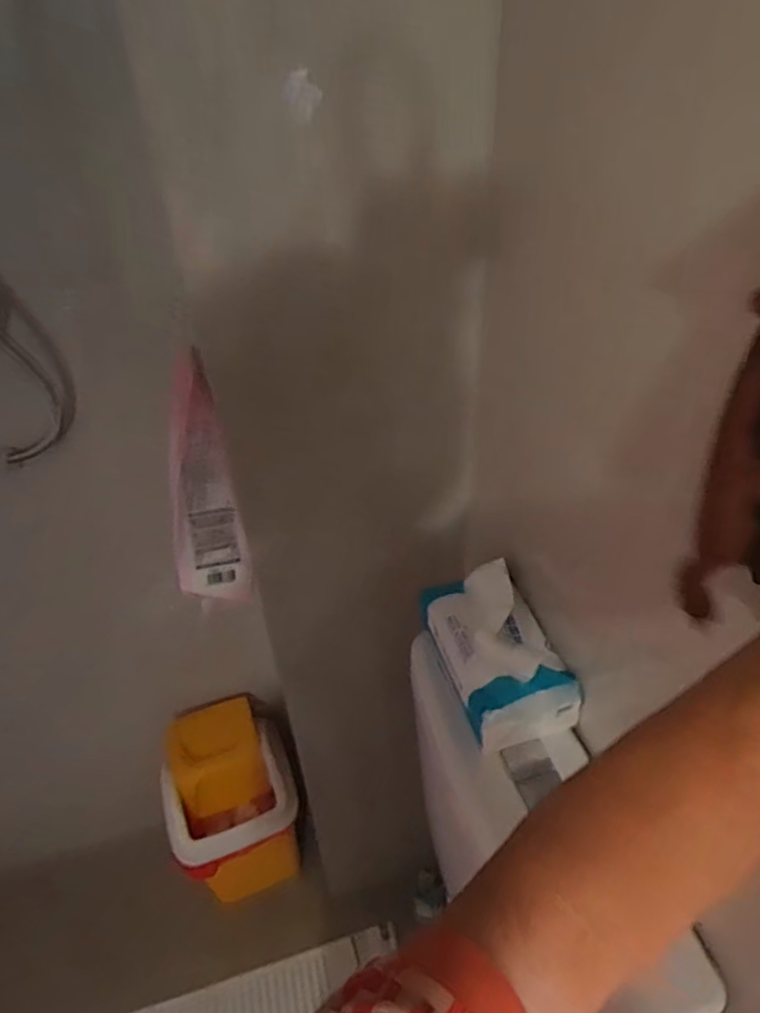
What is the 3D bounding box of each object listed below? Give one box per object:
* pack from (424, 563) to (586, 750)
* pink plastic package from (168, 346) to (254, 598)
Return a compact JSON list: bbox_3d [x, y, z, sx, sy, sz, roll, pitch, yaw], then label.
[{"bbox_3d":[0.104,0.128,0.558,0.094,0.061,0.154,-13,41,-11],"label":"pack"},{"bbox_3d":[-0.193,-0.013,0.645,0.084,0.291,0.033,-19,42,-17],"label":"pink plastic package"}]

